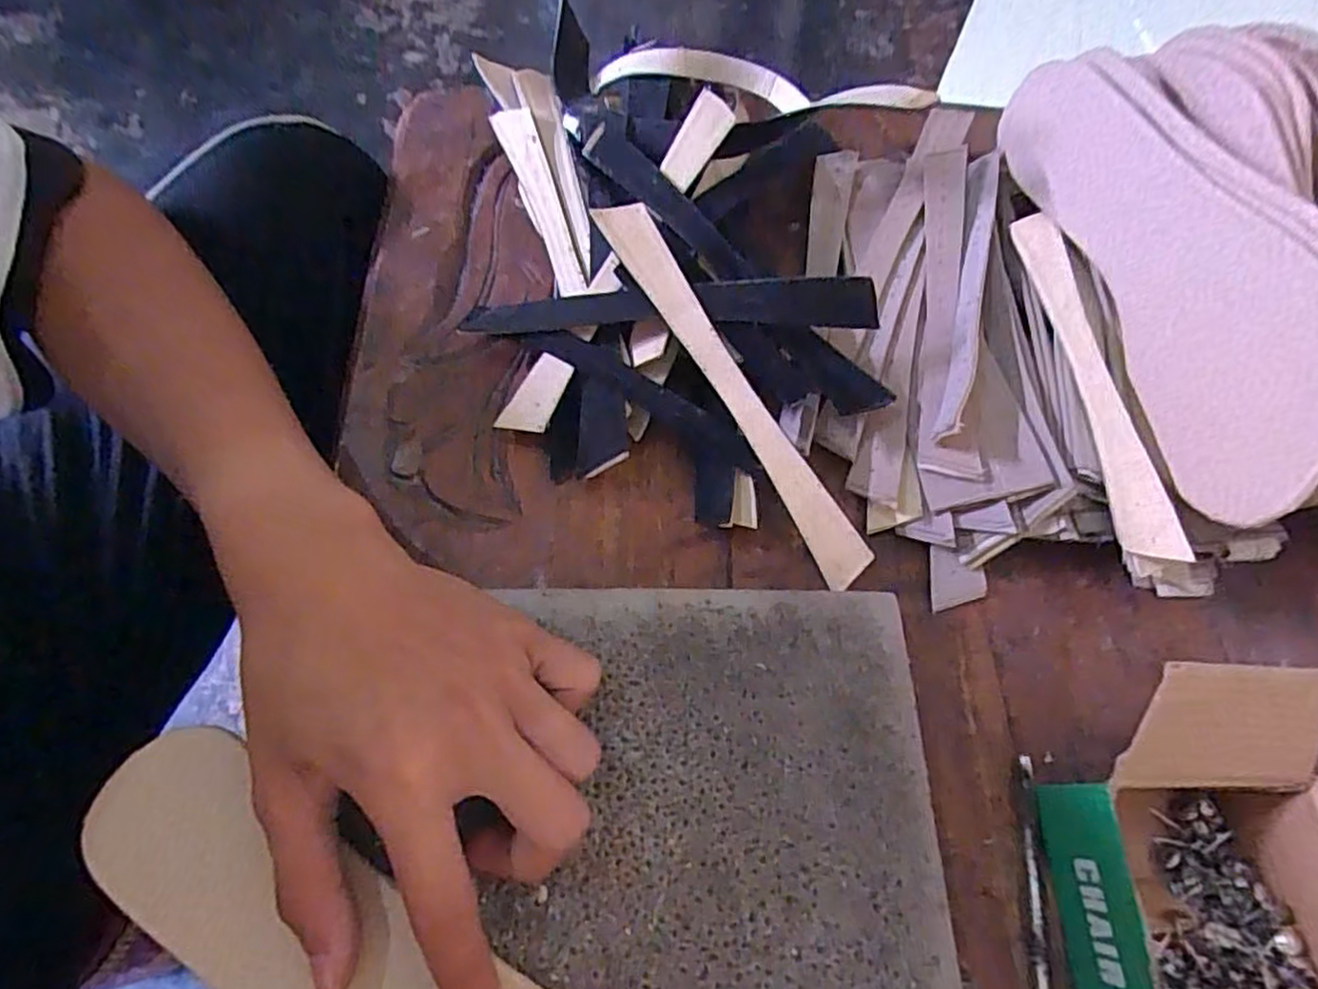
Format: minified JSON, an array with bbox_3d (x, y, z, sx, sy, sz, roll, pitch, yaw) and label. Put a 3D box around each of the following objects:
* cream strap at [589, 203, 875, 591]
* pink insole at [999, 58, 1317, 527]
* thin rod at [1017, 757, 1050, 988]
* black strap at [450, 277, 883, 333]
[{"bbox_3d":[0.031,-0.044,0.300,0.019,0.014,0.185,-32,88,-14],"label":"cream strap"},{"bbox_3d":[0.217,-0.104,0.315,0.019,0.078,0.245,6,57,-26],"label":"pink insole"},{"bbox_3d":[0.135,0.139,0.255,0.006,0.008,0.084,9,65,3],"label":"thin rod"},{"bbox_3d":[-0.001,-0.082,0.317,0.188,0.025,0.022,1,67,12],"label":"black strap"}]

